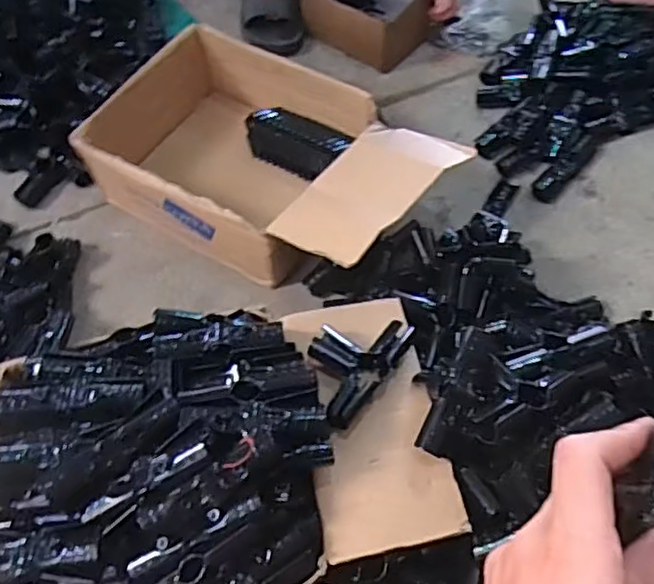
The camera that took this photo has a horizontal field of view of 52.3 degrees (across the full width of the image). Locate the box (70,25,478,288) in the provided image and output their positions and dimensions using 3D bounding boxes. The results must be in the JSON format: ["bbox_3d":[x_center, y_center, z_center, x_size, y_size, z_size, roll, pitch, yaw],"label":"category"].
[{"bbox_3d":[-0.078,-0.178,0.912,0.453,0.137,0.284,28,64,19],"label":"box"}]

